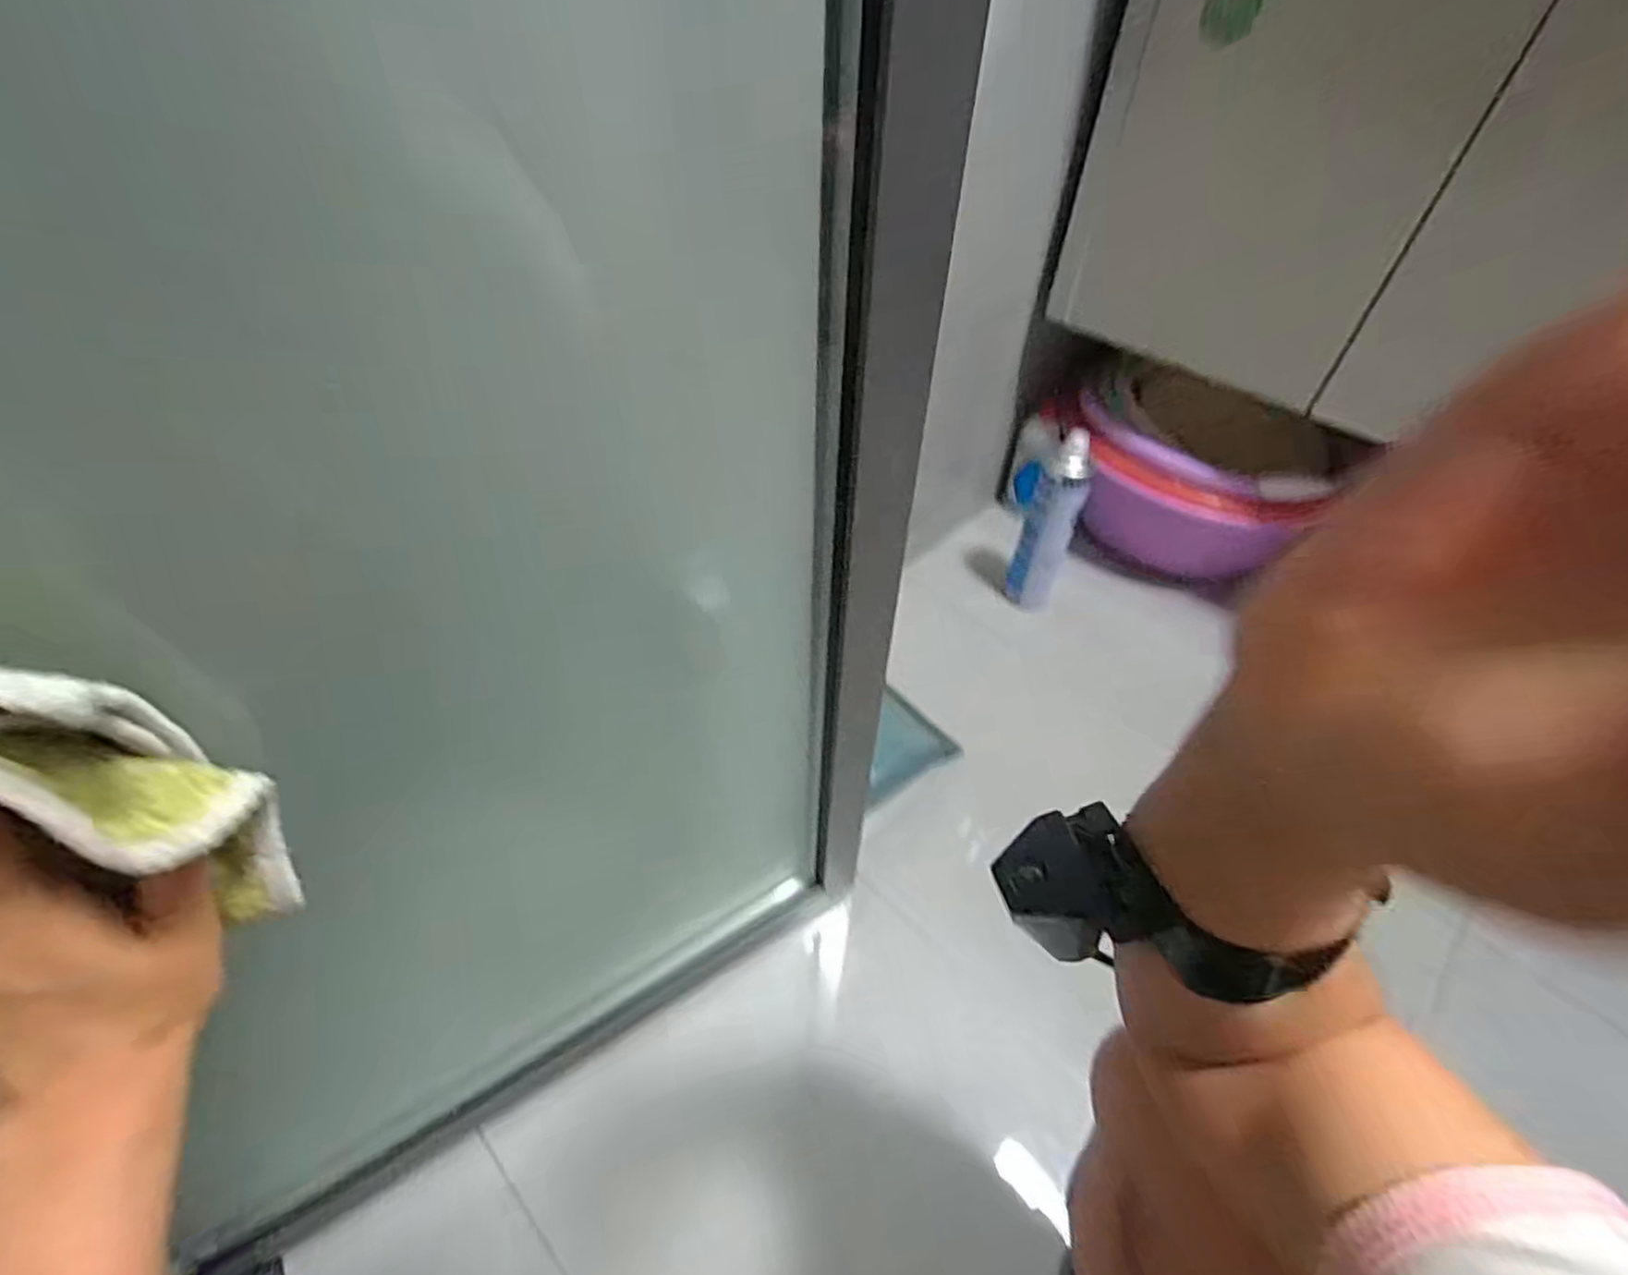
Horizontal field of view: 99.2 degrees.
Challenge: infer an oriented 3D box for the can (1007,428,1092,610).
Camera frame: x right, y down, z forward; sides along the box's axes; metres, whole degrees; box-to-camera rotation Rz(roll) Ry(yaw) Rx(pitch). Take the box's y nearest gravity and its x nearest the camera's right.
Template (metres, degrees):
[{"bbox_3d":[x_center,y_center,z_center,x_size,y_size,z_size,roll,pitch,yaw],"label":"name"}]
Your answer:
[{"bbox_3d":[0.320,-0.148,0.935,0.065,0.257,0.051,16,48,10],"label":"can"}]

